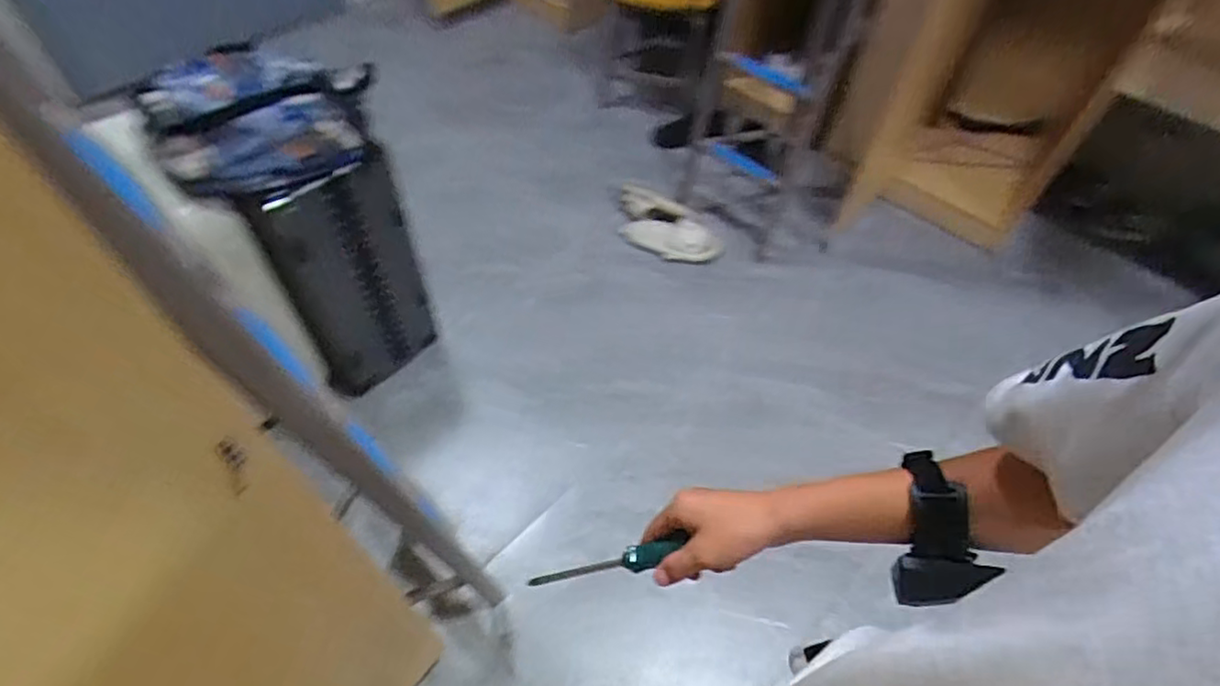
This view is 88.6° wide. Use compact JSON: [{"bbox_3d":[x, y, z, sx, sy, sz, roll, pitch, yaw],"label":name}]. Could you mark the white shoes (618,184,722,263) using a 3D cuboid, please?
[{"bbox_3d":[0.155,-0.319,1.747,0.317,0.090,0.130,23,55,13],"label":"white shoes"}]

